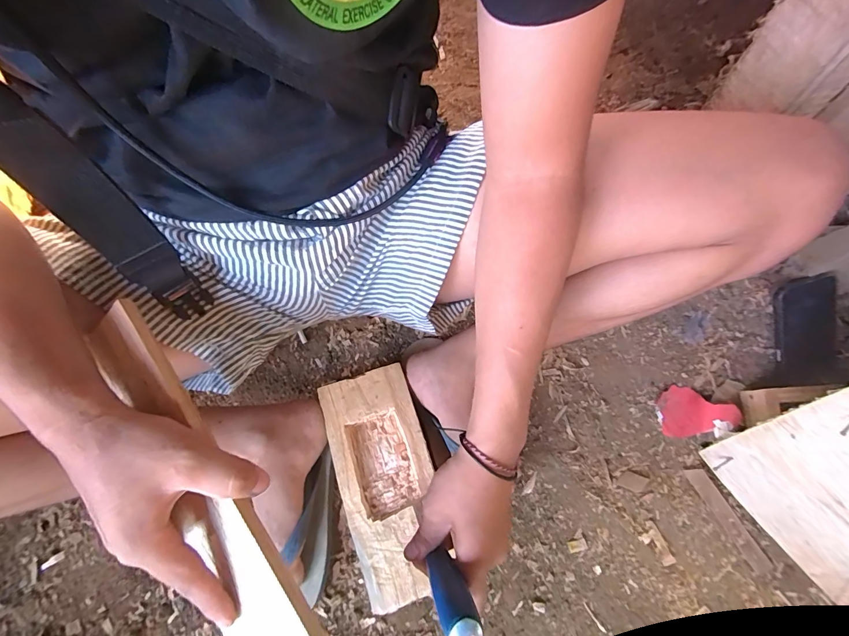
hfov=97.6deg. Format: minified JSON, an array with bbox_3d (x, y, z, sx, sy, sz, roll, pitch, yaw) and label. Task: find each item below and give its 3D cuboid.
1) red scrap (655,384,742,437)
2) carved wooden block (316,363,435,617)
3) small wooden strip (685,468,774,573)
[{"bbox_3d":[0.372,0.124,0.515,0.086,0.036,0.068,-15,68,-6],"label":"red scrap"},{"bbox_3d":[-0.047,0.203,0.473,0.115,0.056,0.264,-17,68,-7],"label":"carved wooden block"},{"bbox_3d":[0.389,0.256,0.475,0.023,0.004,0.134,-27,70,-11],"label":"small wooden strip"}]

